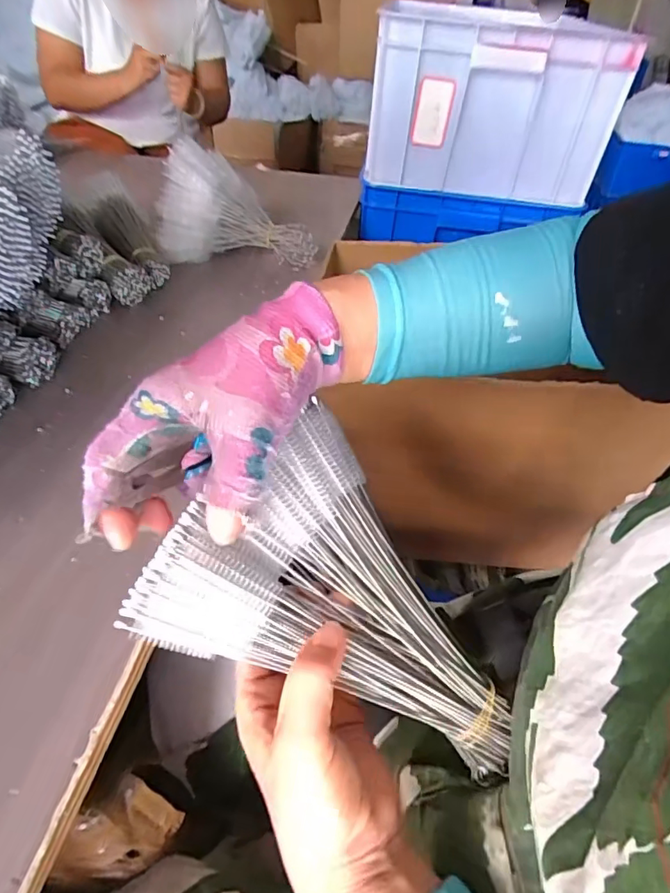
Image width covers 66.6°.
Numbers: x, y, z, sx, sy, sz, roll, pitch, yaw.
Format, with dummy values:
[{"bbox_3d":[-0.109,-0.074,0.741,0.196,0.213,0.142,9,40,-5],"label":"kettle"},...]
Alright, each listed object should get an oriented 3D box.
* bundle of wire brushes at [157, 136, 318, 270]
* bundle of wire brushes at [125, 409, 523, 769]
[{"bbox_3d":[-0.132,-0.326,0.705,0.207,0.136,0.092,1,43,-3],"label":"bundle of wire brushes"},{"bbox_3d":[-0.007,0.109,0.276,0.139,0.055,0.210,-34,95,-32],"label":"bundle of wire brushes"}]

